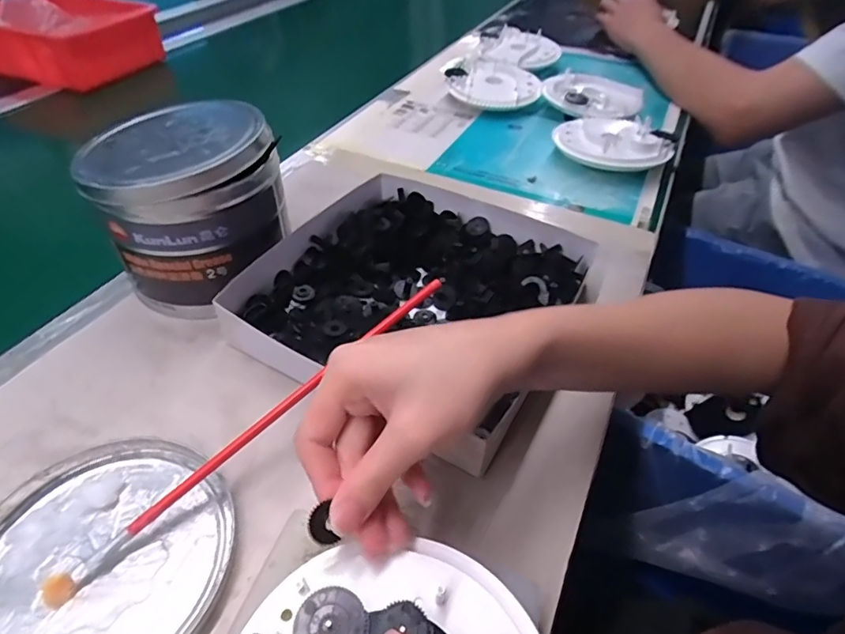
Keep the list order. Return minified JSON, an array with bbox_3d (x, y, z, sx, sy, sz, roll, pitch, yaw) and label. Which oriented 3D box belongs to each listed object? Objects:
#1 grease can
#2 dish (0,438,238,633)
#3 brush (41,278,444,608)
[{"bbox_3d":[-0.166,-0.080,0.369,0.124,0.115,0.114,-27,51,-26],"label":"grease can"},{"bbox_3d":[-0.162,0.122,0.248,0.124,0.014,0.126,1,45,-1],"label":"dish"},{"bbox_3d":[-0.083,0.057,0.275,0.253,0.013,0.011,-40,55,-17],"label":"brush"}]

